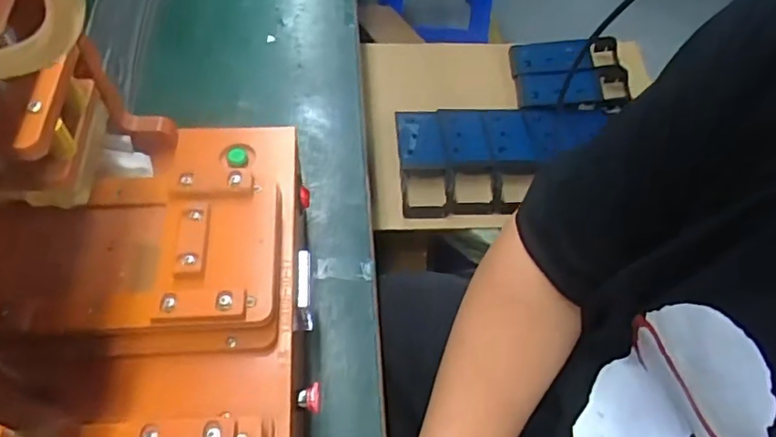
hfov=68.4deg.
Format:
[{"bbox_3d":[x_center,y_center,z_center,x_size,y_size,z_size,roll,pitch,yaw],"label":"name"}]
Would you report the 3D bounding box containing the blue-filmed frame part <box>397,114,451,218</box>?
[{"bbox_3d":[0.057,-0.098,0.962,0.077,0.027,0.209,-2,59,-3],"label":"blue-filmed frame part"}]

